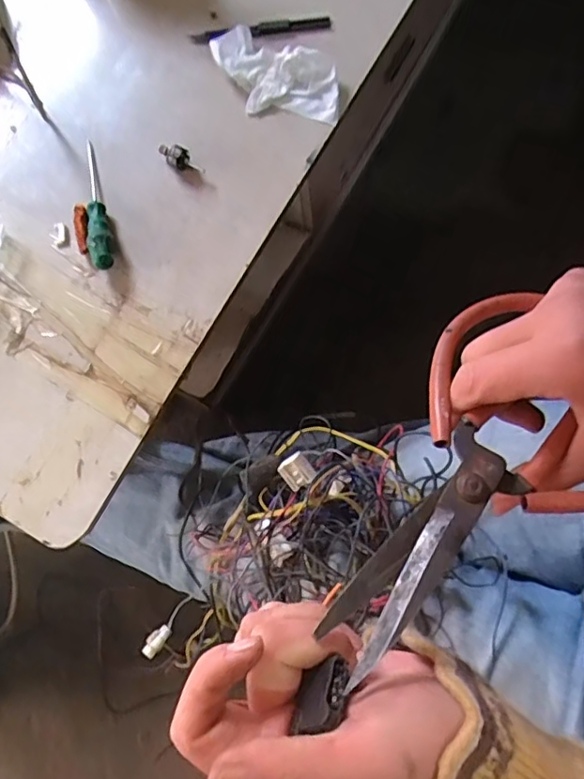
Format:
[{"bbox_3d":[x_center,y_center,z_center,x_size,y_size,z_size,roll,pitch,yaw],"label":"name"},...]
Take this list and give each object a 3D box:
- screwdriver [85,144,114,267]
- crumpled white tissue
[{"bbox_3d":[-0.178,-0.171,0.517,0.021,0.020,0.136,-13,75,1],"label":"screwdriver"},{"bbox_3d":[-0.015,-0.291,0.535,0.130,0.028,0.062,21,78,9],"label":"crumpled white tissue"}]

